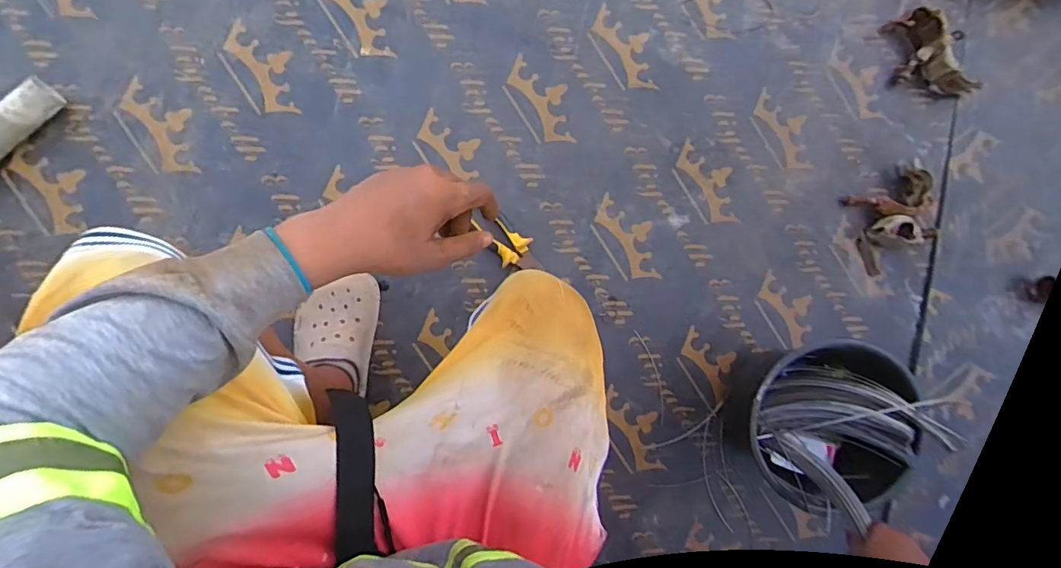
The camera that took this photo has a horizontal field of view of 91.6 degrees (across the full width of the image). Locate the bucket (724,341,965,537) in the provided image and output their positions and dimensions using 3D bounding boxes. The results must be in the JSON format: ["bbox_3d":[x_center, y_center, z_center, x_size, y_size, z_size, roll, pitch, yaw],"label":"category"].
[{"bbox_3d":[0.456,0.229,0.844,0.259,0.212,0.227,-7,90,-9],"label":"bucket"}]

